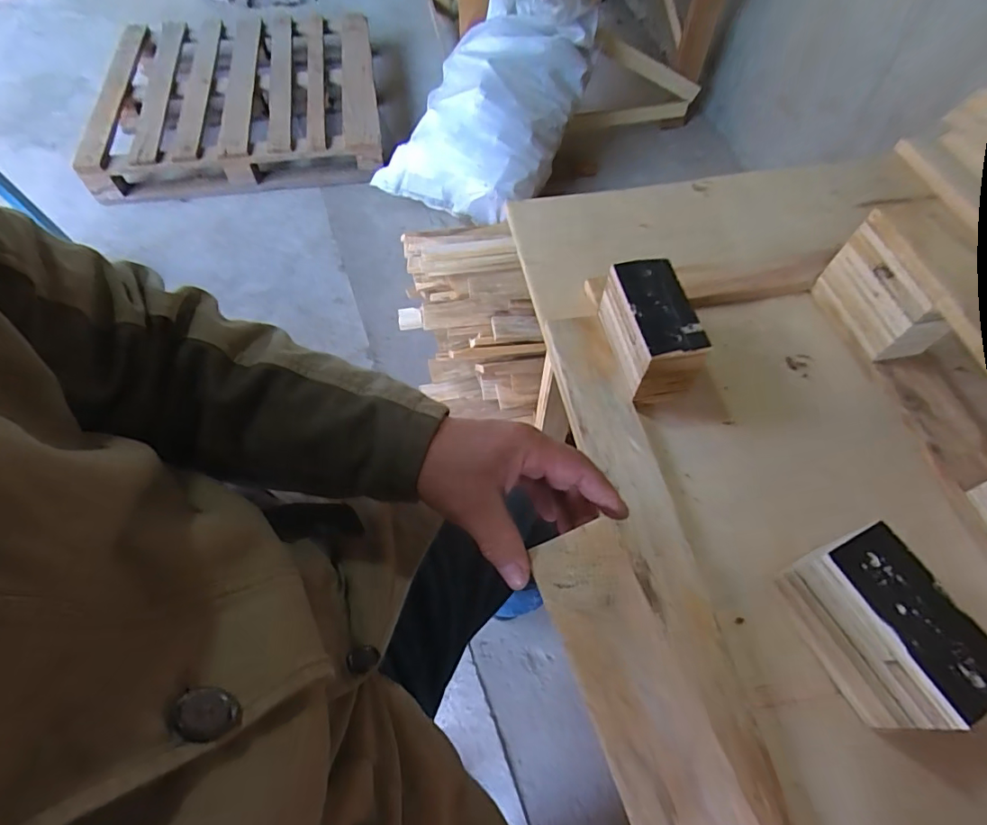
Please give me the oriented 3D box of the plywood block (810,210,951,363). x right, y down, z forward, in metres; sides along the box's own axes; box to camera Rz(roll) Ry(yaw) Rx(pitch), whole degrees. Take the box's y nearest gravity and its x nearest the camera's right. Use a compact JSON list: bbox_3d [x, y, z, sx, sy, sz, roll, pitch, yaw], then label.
[{"bbox_3d":[0.412,-0.124,0.525,0.063,0.097,0.122,-7,60,-5],"label":"plywood block"}]

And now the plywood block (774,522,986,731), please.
[{"bbox_3d":[0.280,0.157,0.372,0.065,0.087,0.118,-25,63,-15],"label":"plywood block"}]

